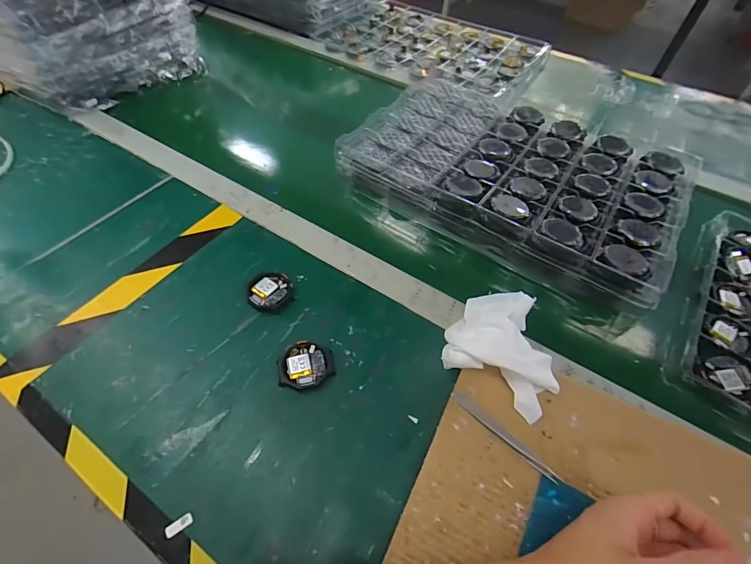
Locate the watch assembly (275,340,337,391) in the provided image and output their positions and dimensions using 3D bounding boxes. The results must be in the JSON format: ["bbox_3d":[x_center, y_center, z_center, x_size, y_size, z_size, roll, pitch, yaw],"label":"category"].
[{"bbox_3d":[-0.068,0.083,0.377,0.053,0.009,0.048,-6,55,-7],"label":"watch assembly"}]

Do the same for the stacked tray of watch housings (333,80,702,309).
[{"bbox_3d":[0.199,-0.170,0.552,0.444,0.053,0.311,31,58,18],"label":"stacked tray of watch housings"}]

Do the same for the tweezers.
[{"bbox_3d":[0.113,0.133,0.333,0.012,0.007,0.106,-38,64,-26],"label":"tweezers"}]

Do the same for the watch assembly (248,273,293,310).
[{"bbox_3d":[-0.117,0.011,0.426,0.047,0.006,0.047,1,54,-2],"label":"watch assembly"}]

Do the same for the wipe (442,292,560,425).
[{"bbox_3d":[0.126,0.059,0.361,0.110,0.048,0.092,29,58,17],"label":"wipe"}]

